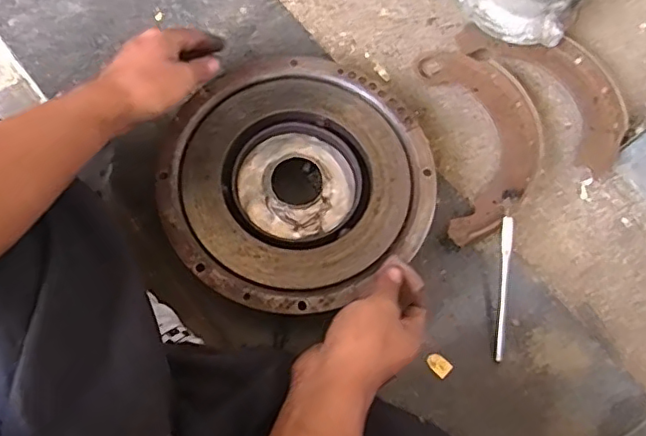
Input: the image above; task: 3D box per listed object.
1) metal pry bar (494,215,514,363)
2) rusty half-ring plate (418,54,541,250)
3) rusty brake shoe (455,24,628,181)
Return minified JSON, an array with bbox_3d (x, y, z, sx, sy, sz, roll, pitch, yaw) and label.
[{"bbox_3d":[0.181,0.070,0.573,0.012,0.010,0.142,6,86,-1],"label":"metal pry bar"},{"bbox_3d":[0.179,-0.090,0.630,0.110,0.040,0.239,-4,71,-4],"label":"rusty half-ring plate"},{"bbox_3d":[0.264,-0.155,0.657,0.096,0.038,0.228,-39,77,-14],"label":"rusty brake shoe"}]

